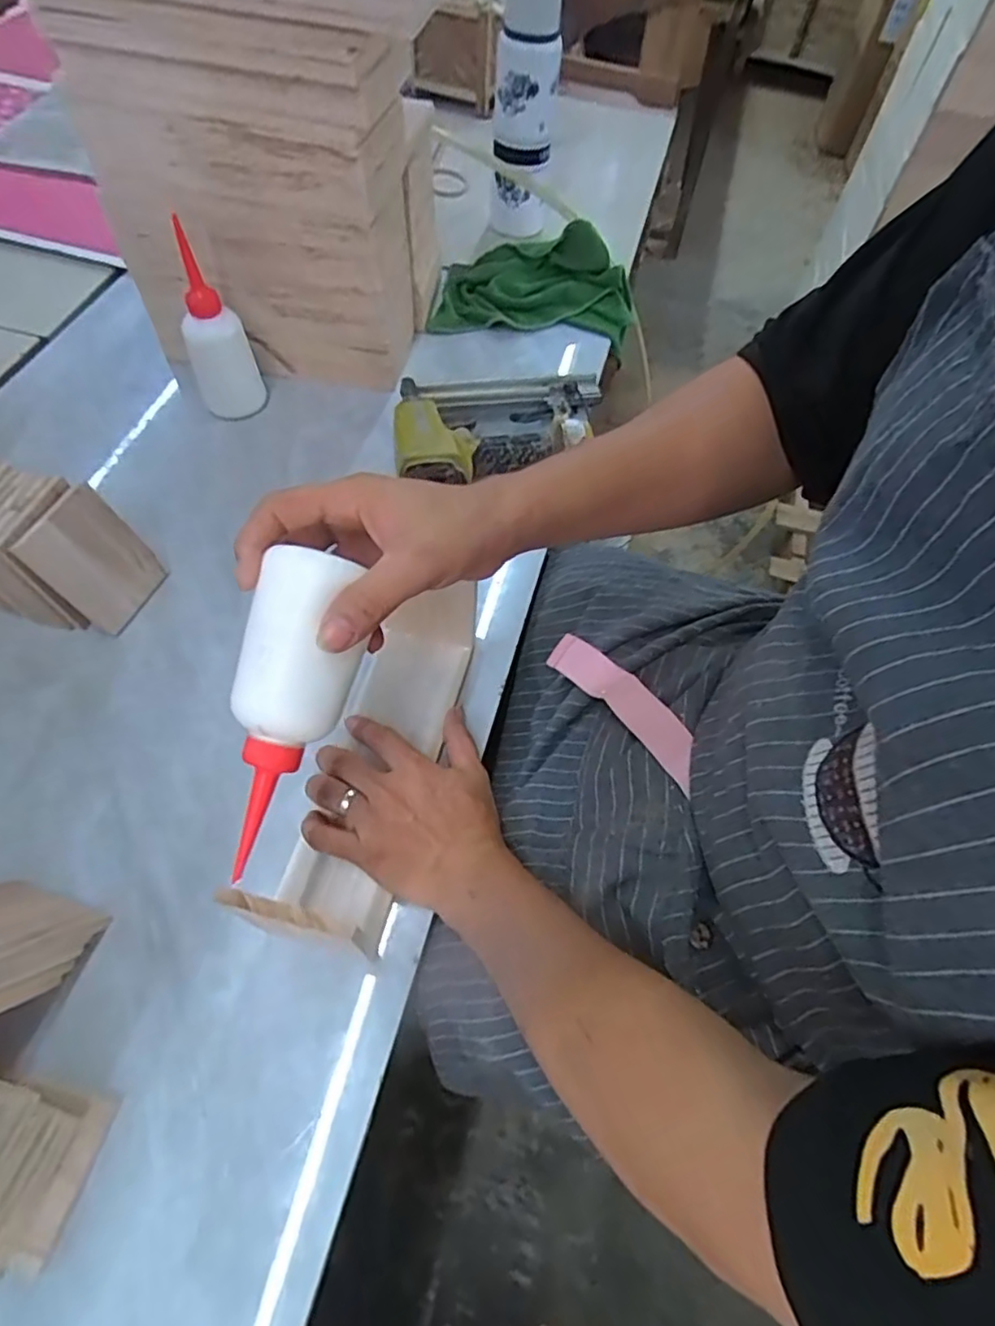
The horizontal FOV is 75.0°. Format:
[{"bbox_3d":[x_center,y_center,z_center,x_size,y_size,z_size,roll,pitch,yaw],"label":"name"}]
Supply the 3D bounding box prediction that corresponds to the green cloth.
[{"bbox_3d":[0.047,-0.465,0.782,0.245,0.083,0.130,2,59,-3],"label":"green cloth"}]

